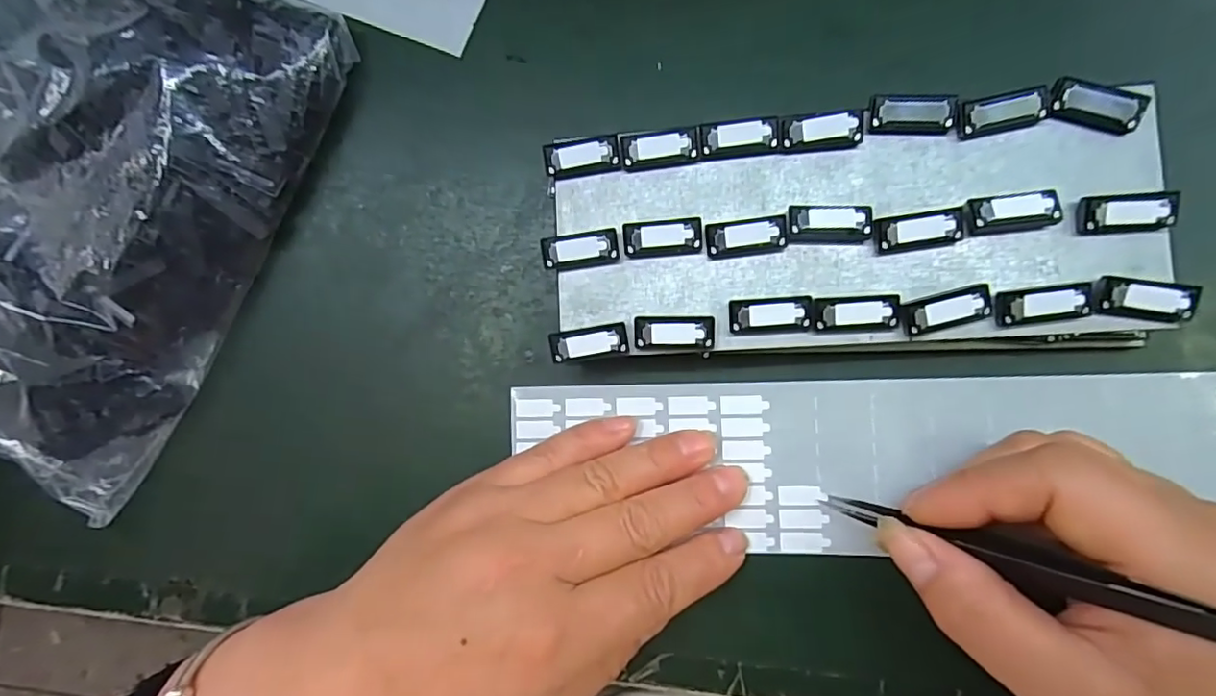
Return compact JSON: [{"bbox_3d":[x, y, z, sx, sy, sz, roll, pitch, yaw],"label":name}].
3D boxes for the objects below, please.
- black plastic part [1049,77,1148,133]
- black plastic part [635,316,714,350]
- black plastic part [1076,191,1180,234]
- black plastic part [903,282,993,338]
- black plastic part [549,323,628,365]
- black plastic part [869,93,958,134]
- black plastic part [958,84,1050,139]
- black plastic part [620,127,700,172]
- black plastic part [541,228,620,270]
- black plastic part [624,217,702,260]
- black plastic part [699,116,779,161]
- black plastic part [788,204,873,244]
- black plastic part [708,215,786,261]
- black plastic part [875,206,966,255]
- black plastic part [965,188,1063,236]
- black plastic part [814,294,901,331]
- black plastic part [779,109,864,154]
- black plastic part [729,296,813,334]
[{"bbox_3d":[0.157,-0.077,0.189,0.026,0.007,0.011,19,88,8],"label":"black plastic part"},{"bbox_3d":[0.023,-0.005,0.202,0.027,0.007,0.011,0,86,7],"label":"black plastic part"},{"bbox_3d":[0.164,-0.042,0.187,0.026,0.007,0.011,-2,86,7],"label":"black plastic part"},{"bbox_3d":[0.110,-0.012,0.192,0.027,0.007,0.011,-15,84,5],"label":"black plastic part"},{"bbox_3d":[-0.006,-0.002,0.206,0.027,0.007,0.011,-8,85,6],"label":"black plastic part"},{"bbox_3d":[0.100,-0.078,0.196,0.026,0.007,0.012,2,86,7],"label":"black plastic part"},{"bbox_3d":[0.129,-0.077,0.193,0.028,0.006,0.012,-14,85,6],"label":"black plastic part"},{"bbox_3d":[0.018,-0.069,0.206,0.026,0.007,0.011,-5,85,6],"label":"black plastic part"},{"bbox_3d":[-0.010,-0.035,0.208,0.027,0.006,0.012,-6,85,6],"label":"black plastic part"},{"bbox_3d":[0.019,-0.038,0.205,0.026,0.006,0.012,-5,85,6],"label":"black plastic part"},{"bbox_3d":[0.045,-0.072,0.203,0.026,0.006,0.011,-2,86,7],"label":"black plastic part"},{"bbox_3d":[0.074,-0.041,0.198,0.027,0.007,0.013,0,86,7],"label":"black plastic part"},{"bbox_3d":[0.047,-0.037,0.201,0.026,0.006,0.011,-7,85,6],"label":"black plastic part"},{"bbox_3d":[0.102,-0.038,0.194,0.027,0.006,0.012,-9,85,6],"label":"black plastic part"},{"bbox_3d":[0.130,-0.044,0.191,0.028,0.007,0.012,-7,85,6],"label":"black plastic part"},{"bbox_3d":[0.082,-0.012,0.195,0.027,0.007,0.011,-2,86,7],"label":"black plastic part"},{"bbox_3d":[0.072,-0.073,0.200,0.027,0.007,0.011,-3,86,6],"label":"black plastic part"},{"bbox_3d":[0.054,-0.011,0.199,0.027,0.007,0.011,-3,86,6],"label":"black plastic part"}]

